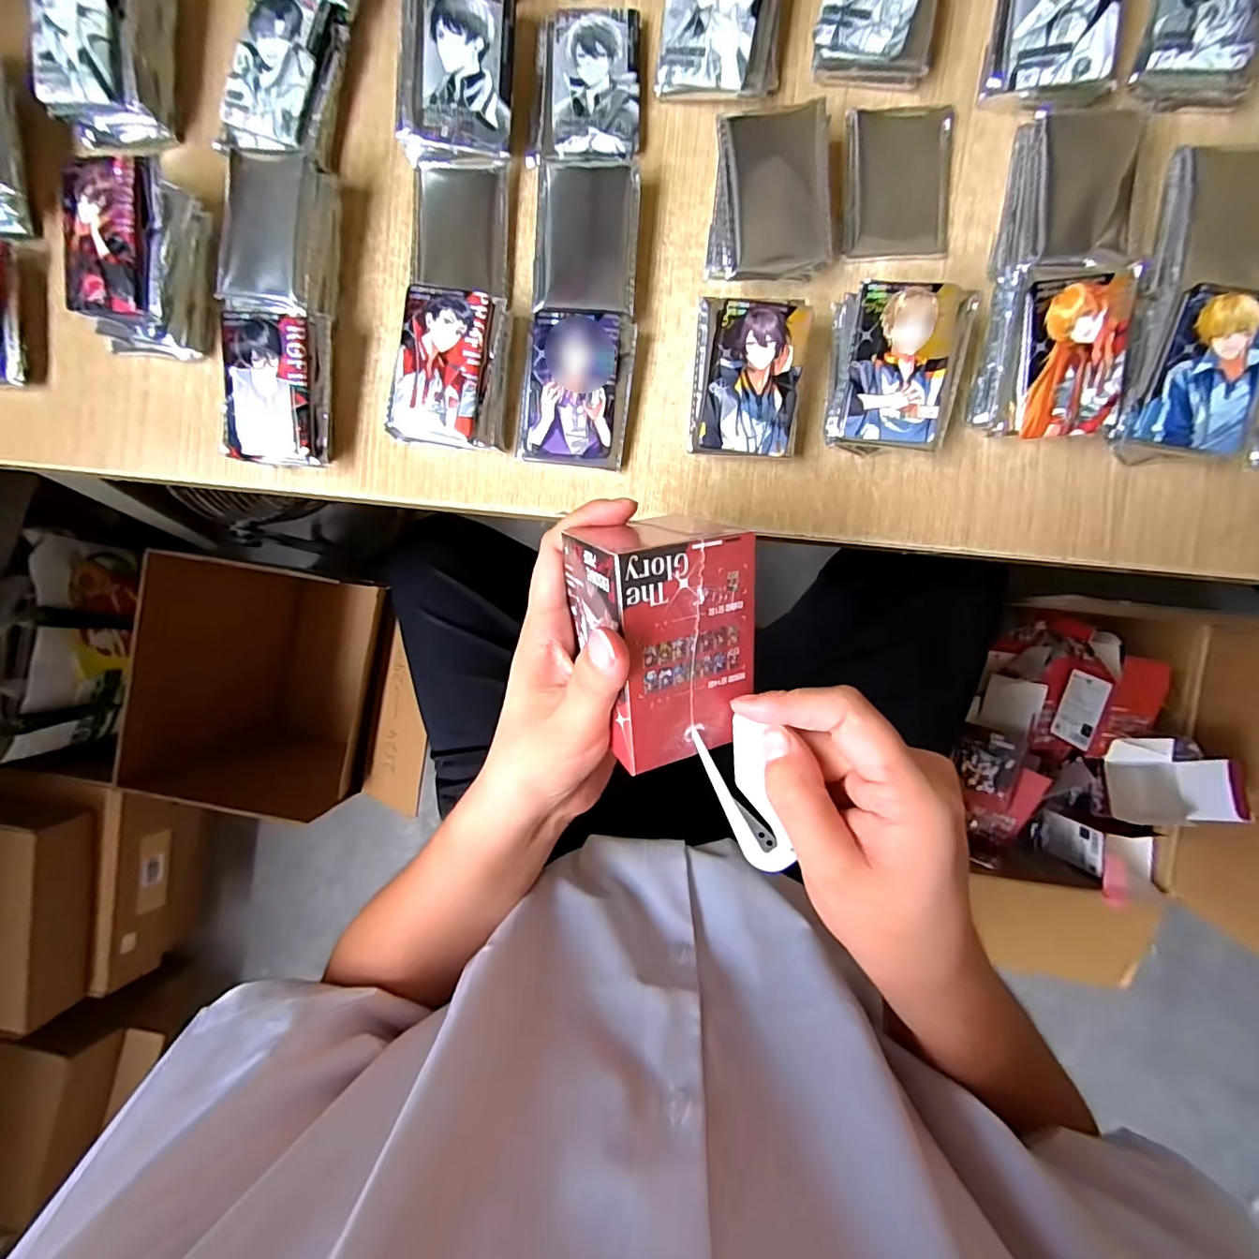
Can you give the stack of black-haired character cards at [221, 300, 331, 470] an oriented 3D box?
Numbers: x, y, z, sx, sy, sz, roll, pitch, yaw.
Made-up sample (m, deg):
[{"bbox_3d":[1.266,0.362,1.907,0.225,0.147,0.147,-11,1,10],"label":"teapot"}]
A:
[{"bbox_3d":[-0.218,-0.149,0.334,0.062,0.026,0.088,6,91,2],"label":"stack of black-haired character cards"}]

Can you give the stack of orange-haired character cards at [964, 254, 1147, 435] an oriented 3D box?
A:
[{"bbox_3d":[0.250,-0.165,0.317,0.069,0.034,0.099,-1,91,2],"label":"stack of orange-haired character cards"}]

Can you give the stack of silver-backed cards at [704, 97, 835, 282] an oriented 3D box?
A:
[{"bbox_3d":[0.084,-0.258,0.321,0.069,0.027,0.091,-3,91,2],"label":"stack of silver-backed cards"}]

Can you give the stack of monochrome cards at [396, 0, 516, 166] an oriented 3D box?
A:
[{"bbox_3d":[-0.105,-0.335,0.325,0.069,0.021,0.091,7,91,2],"label":"stack of monochrome cards"}]

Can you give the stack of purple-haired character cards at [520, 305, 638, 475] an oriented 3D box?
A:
[{"bbox_3d":[-0.033,-0.151,0.339,0.065,0.020,0.091,8,91,2],"label":"stack of purple-haired character cards"}]

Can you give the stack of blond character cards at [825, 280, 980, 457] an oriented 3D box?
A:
[{"bbox_3d":[0.158,-0.155,0.322,0.070,0.042,0.089,10,92,1],"label":"stack of blond character cards"}]

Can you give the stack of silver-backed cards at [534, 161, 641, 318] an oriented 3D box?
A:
[{"bbox_3d":[-0.027,-0.242,0.334,0.063,0.013,0.090,4,91,2],"label":"stack of silver-backed cards"}]

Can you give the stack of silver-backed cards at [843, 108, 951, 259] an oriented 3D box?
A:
[{"bbox_3d":[0.168,-0.277,0.332,0.066,0.006,0.086,0,91,2],"label":"stack of silver-backed cards"}]

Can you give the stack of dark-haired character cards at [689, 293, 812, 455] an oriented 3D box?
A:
[{"bbox_3d":[0.072,-0.151,0.332,0.064,0.030,0.088,5,91,2],"label":"stack of dark-haired character cards"}]

